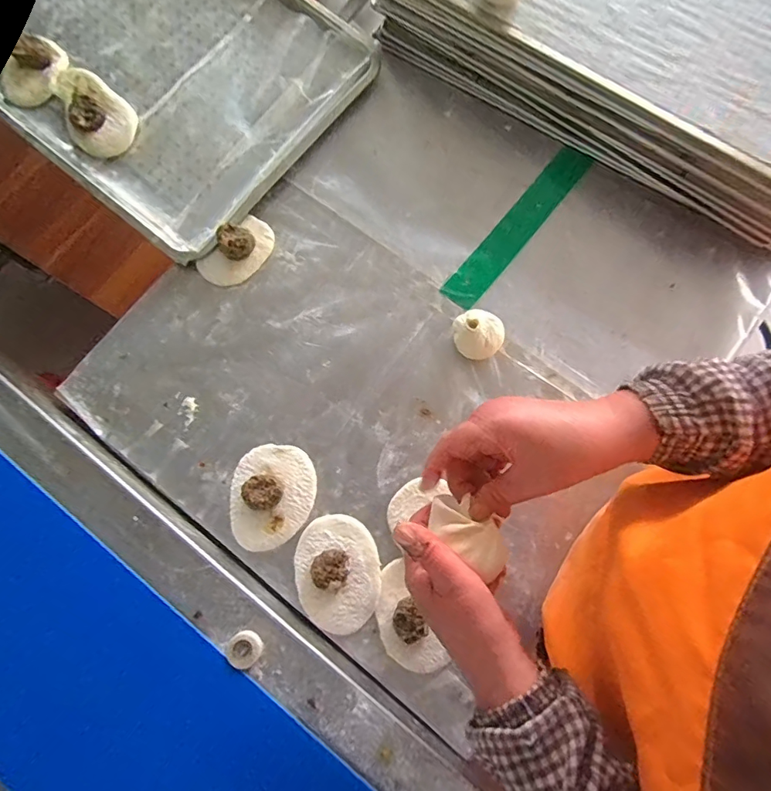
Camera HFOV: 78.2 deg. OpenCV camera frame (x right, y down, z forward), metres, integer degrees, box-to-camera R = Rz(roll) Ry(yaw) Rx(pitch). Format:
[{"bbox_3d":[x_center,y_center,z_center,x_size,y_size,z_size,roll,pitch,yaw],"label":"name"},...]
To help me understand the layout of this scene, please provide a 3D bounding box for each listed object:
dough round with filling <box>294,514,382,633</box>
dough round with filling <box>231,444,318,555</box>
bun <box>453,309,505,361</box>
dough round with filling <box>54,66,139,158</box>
[{"bbox_3d":[-0.050,0.182,0.485,0.086,0.029,0.110,-1,76,1],"label":"dough round with filling"},{"bbox_3d":[-0.123,0.108,0.507,0.089,0.028,0.109,4,77,2],"label":"dough round with filling"},{"bbox_3d":[0.103,-0.067,0.529,0.054,0.042,0.050,0,76,1],"label":"bun"},{"bbox_3d":[-0.375,-0.365,0.605,0.080,0.027,0.125,-39,79,-8],"label":"dough round with filling"}]

